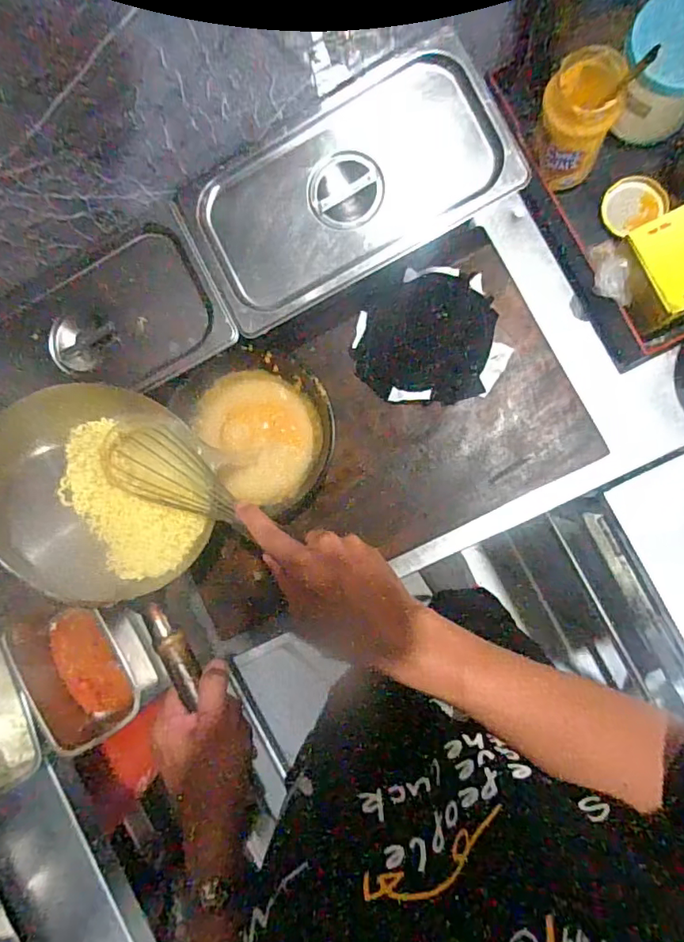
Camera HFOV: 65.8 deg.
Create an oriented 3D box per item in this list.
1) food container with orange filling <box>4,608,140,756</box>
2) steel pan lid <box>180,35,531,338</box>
[{"bbox_3d":[-0.324,0.251,0.672,0.138,0.076,0.173,-22,85,7],"label":"food container with orange filling"},{"bbox_3d":[0.004,-0.287,0.533,0.316,0.025,0.172,-26,84,7],"label":"steel pan lid"}]

